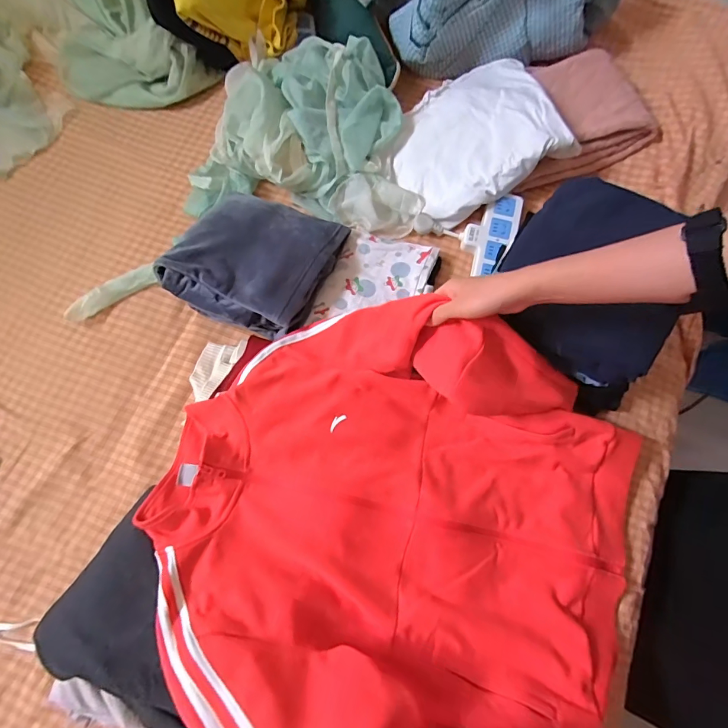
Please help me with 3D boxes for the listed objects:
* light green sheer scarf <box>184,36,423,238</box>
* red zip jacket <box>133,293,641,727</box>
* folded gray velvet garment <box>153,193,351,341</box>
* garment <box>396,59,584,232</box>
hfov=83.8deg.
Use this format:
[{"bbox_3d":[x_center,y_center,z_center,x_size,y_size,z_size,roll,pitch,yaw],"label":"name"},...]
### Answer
[{"bbox_3d":[-0.112,-0.396,0.698,0.385,0.083,0.342,-2,73,2],"label":"light green sheer scarf"},{"bbox_3d":[0.044,0.187,0.473,0.567,0.195,0.486,23,75,9],"label":"red zip jacket"},{"bbox_3d":[-0.159,-0.162,0.617,0.185,0.100,0.220,23,75,9],"label":"folded gray velvet garment"},{"bbox_3d":[0.187,-0.391,0.693,0.273,0.080,0.235,-29,74,-6],"label":"garment"}]

